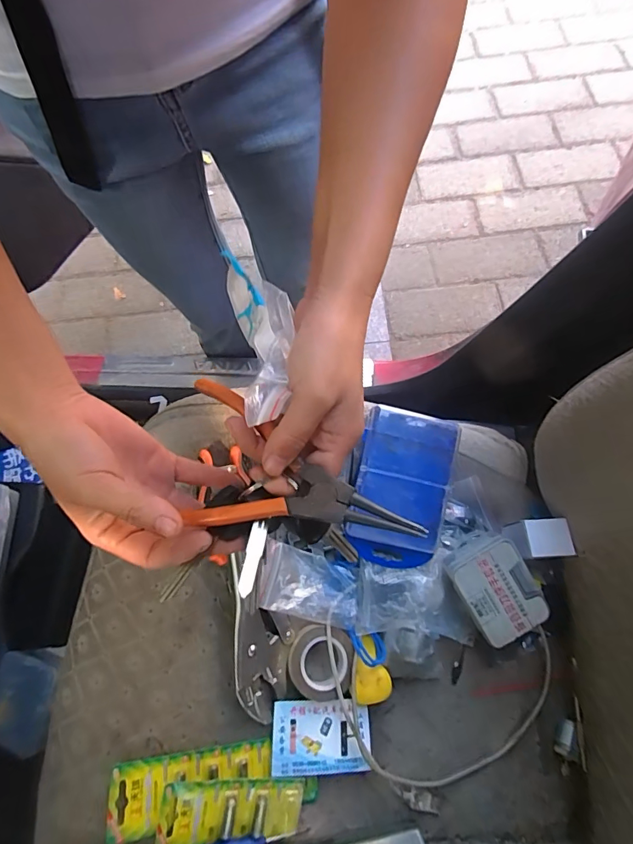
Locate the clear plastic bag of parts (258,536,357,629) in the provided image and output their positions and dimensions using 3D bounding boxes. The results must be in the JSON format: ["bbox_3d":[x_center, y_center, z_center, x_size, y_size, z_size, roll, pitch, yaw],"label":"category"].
[{"bbox_3d":[-0.006,0.156,0.424,0.096,0.013,0.061,20,61,-14],"label":"clear plastic bag of parts"}]

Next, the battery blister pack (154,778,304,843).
[{"bbox_3d":[-0.068,0.316,0.357,0.113,0.015,0.044,7,70,-15],"label":"battery blister pack"}]

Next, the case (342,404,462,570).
[{"bbox_3d":[0.083,0.067,0.434,0.099,0.019,0.150,14,88,-15],"label":"case"}]

